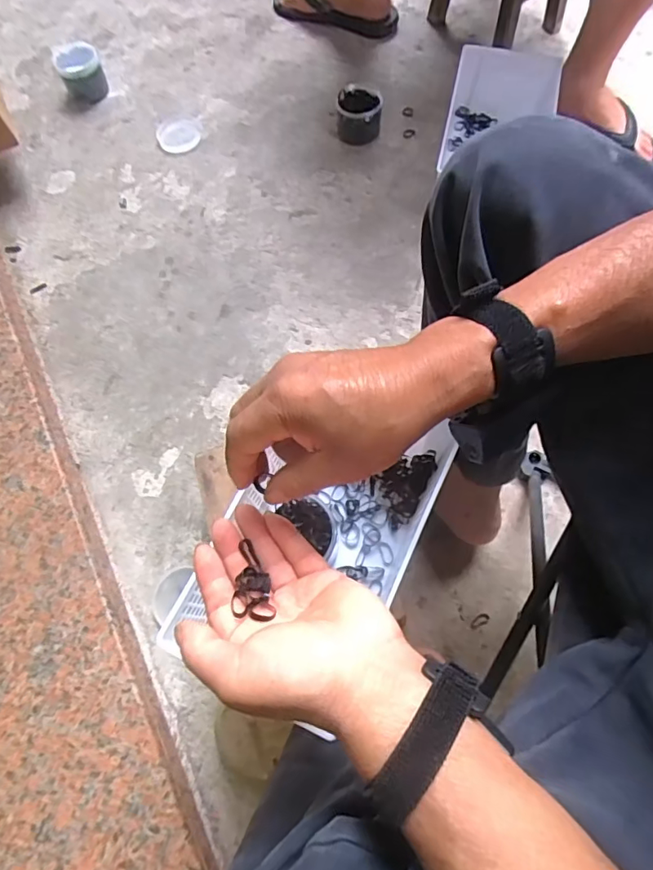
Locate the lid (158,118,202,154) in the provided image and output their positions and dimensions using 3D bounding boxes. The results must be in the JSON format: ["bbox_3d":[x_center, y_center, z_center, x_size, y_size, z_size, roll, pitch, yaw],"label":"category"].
[{"bbox_3d":[-0.289,-0.587,0.987,0.082,0.004,0.085,-1,70,2],"label":"lid"}]

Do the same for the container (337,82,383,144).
[{"bbox_3d":[0.061,-0.598,0.942,0.080,0.068,0.074,2,70,3],"label":"container"}]

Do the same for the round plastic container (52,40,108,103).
[{"bbox_3d":[-0.487,-0.723,1.007,0.083,0.075,0.083,-1,70,2],"label":"round plastic container"}]

